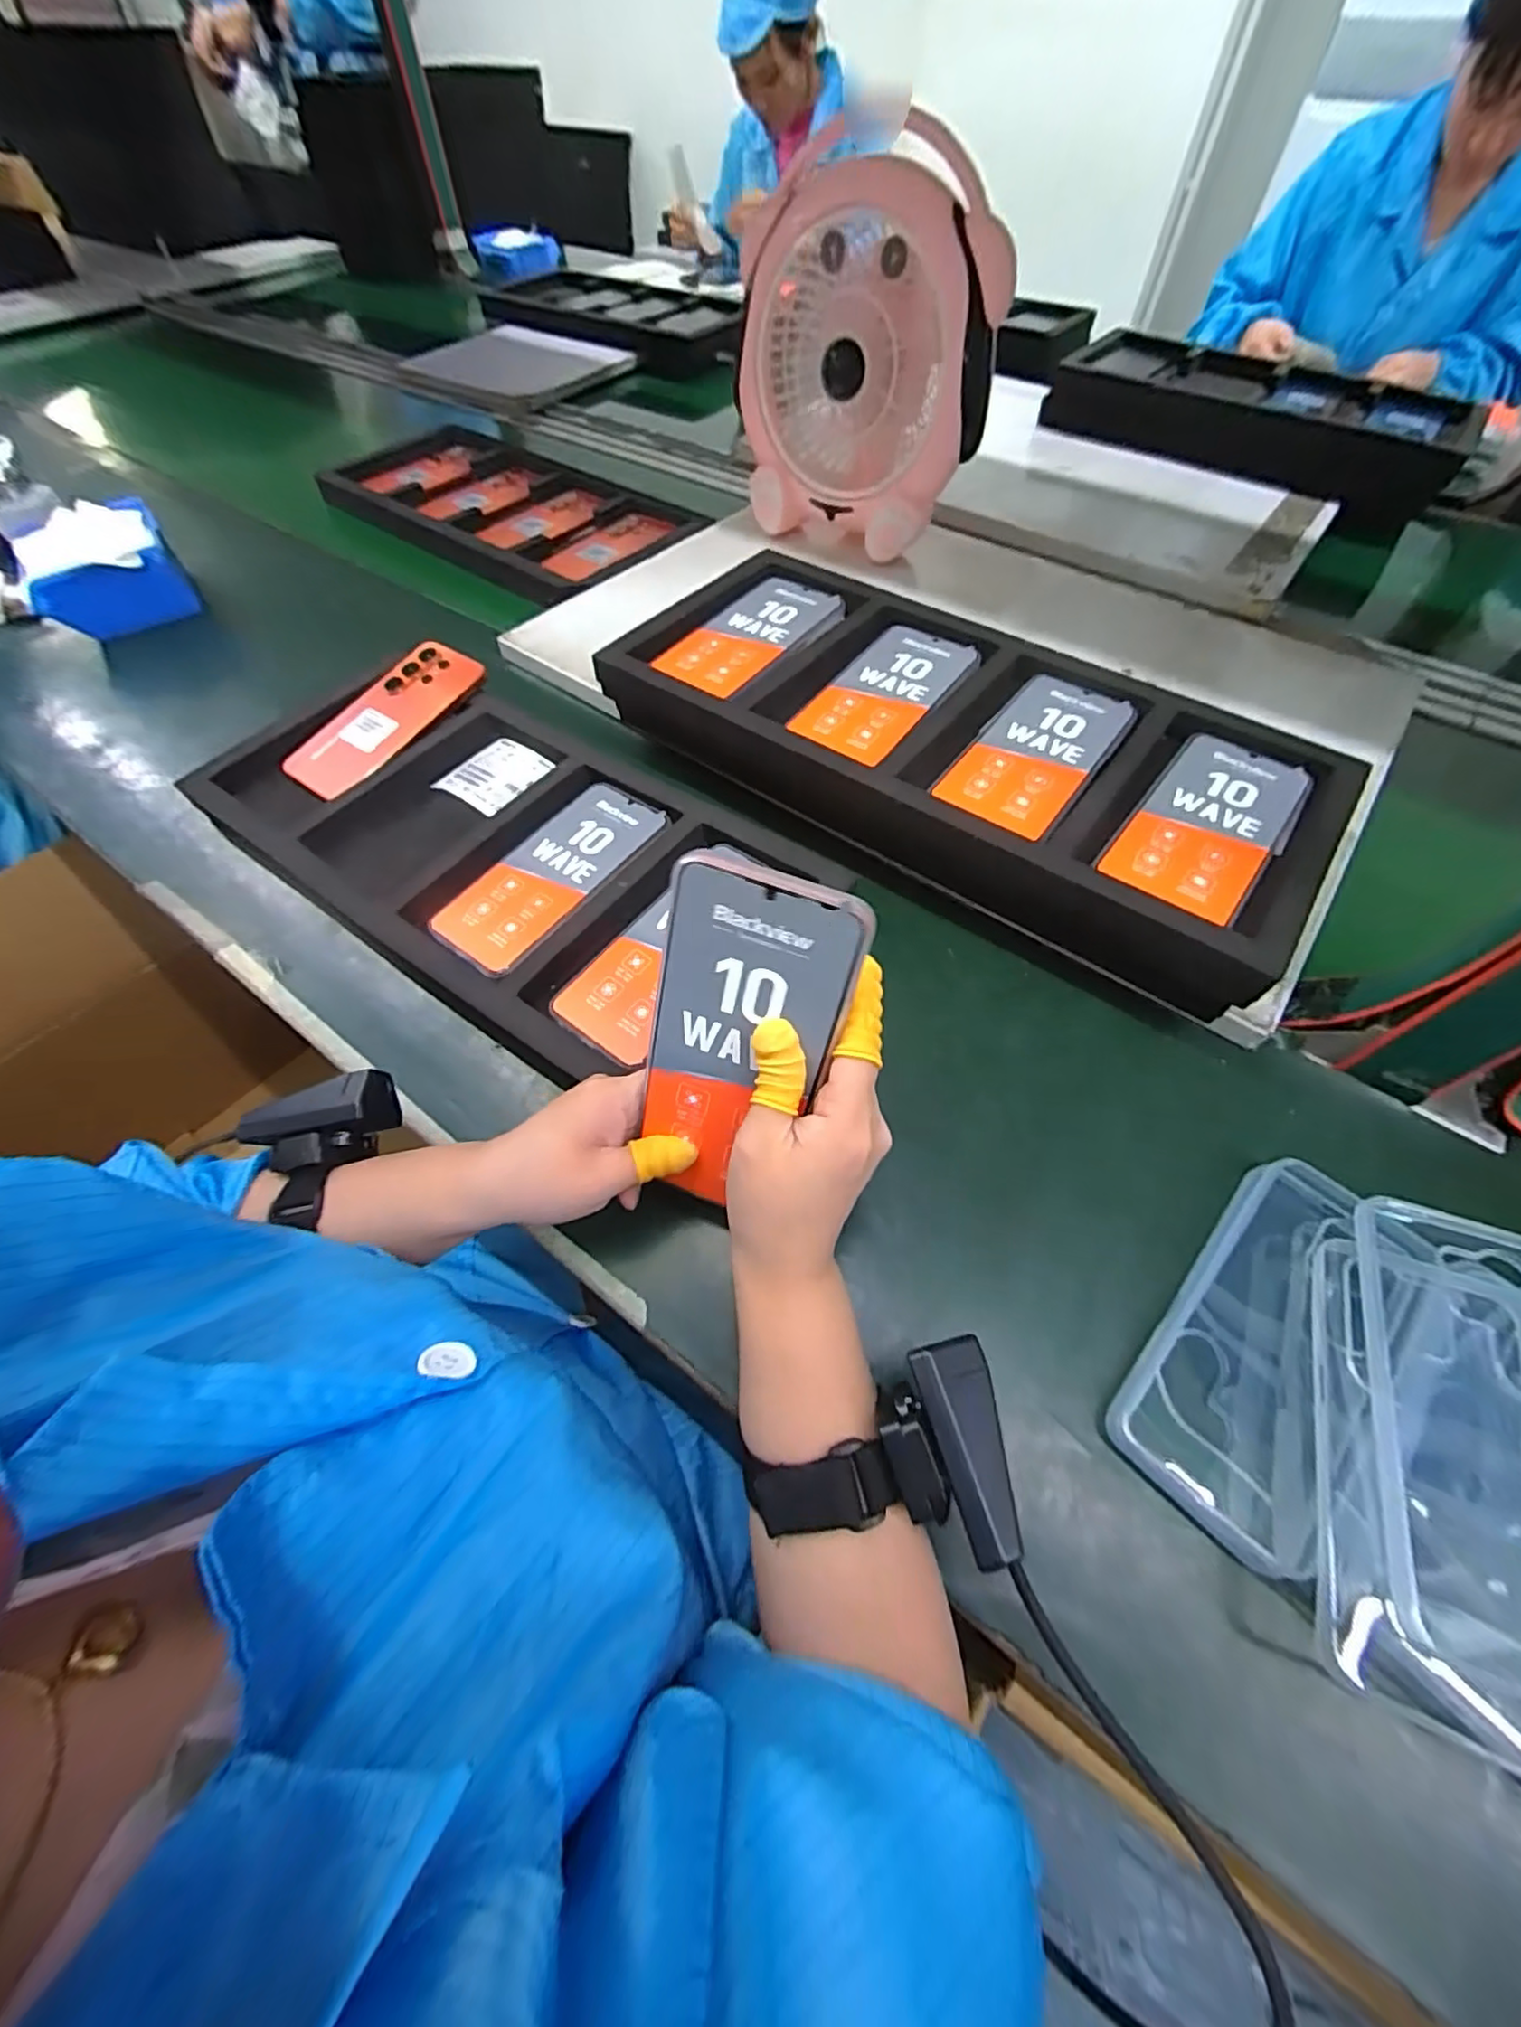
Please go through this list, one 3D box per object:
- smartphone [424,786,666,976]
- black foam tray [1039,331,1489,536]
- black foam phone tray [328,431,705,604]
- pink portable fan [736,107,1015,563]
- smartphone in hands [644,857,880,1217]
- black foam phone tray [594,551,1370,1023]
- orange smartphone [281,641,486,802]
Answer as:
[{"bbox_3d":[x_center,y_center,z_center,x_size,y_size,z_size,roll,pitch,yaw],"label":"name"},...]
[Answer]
[{"bbox_3d":[-0.145,-0.098,0.461,0.075,0.012,0.170,33,64,19],"label":"smartphone"},{"bbox_3d":[0.630,-0.772,0.842,0.478,0.048,0.225,34,64,19],"label":"black foam tray"},{"bbox_3d":[-0.317,-0.619,0.803,0.493,0.034,0.240,33,64,19],"label":"black foam phone tray"},{"bbox_3d":[0.092,-0.598,0.629,0.242,0.278,0.081,25,61,15],"label":"pink portable fan"},{"bbox_3d":[-0.013,0.017,0.284,0.076,0.165,0.008,21,33,7],"label":"smartphone in hands"},{"bbox_3d":[0.133,-0.194,0.482,0.487,0.083,0.238,33,66,19],"label":"black foam phone tray"},{"bbox_3d":[-0.314,-0.247,0.547,0.079,0.007,0.170,32,75,11],"label":"orange smartphone"}]

